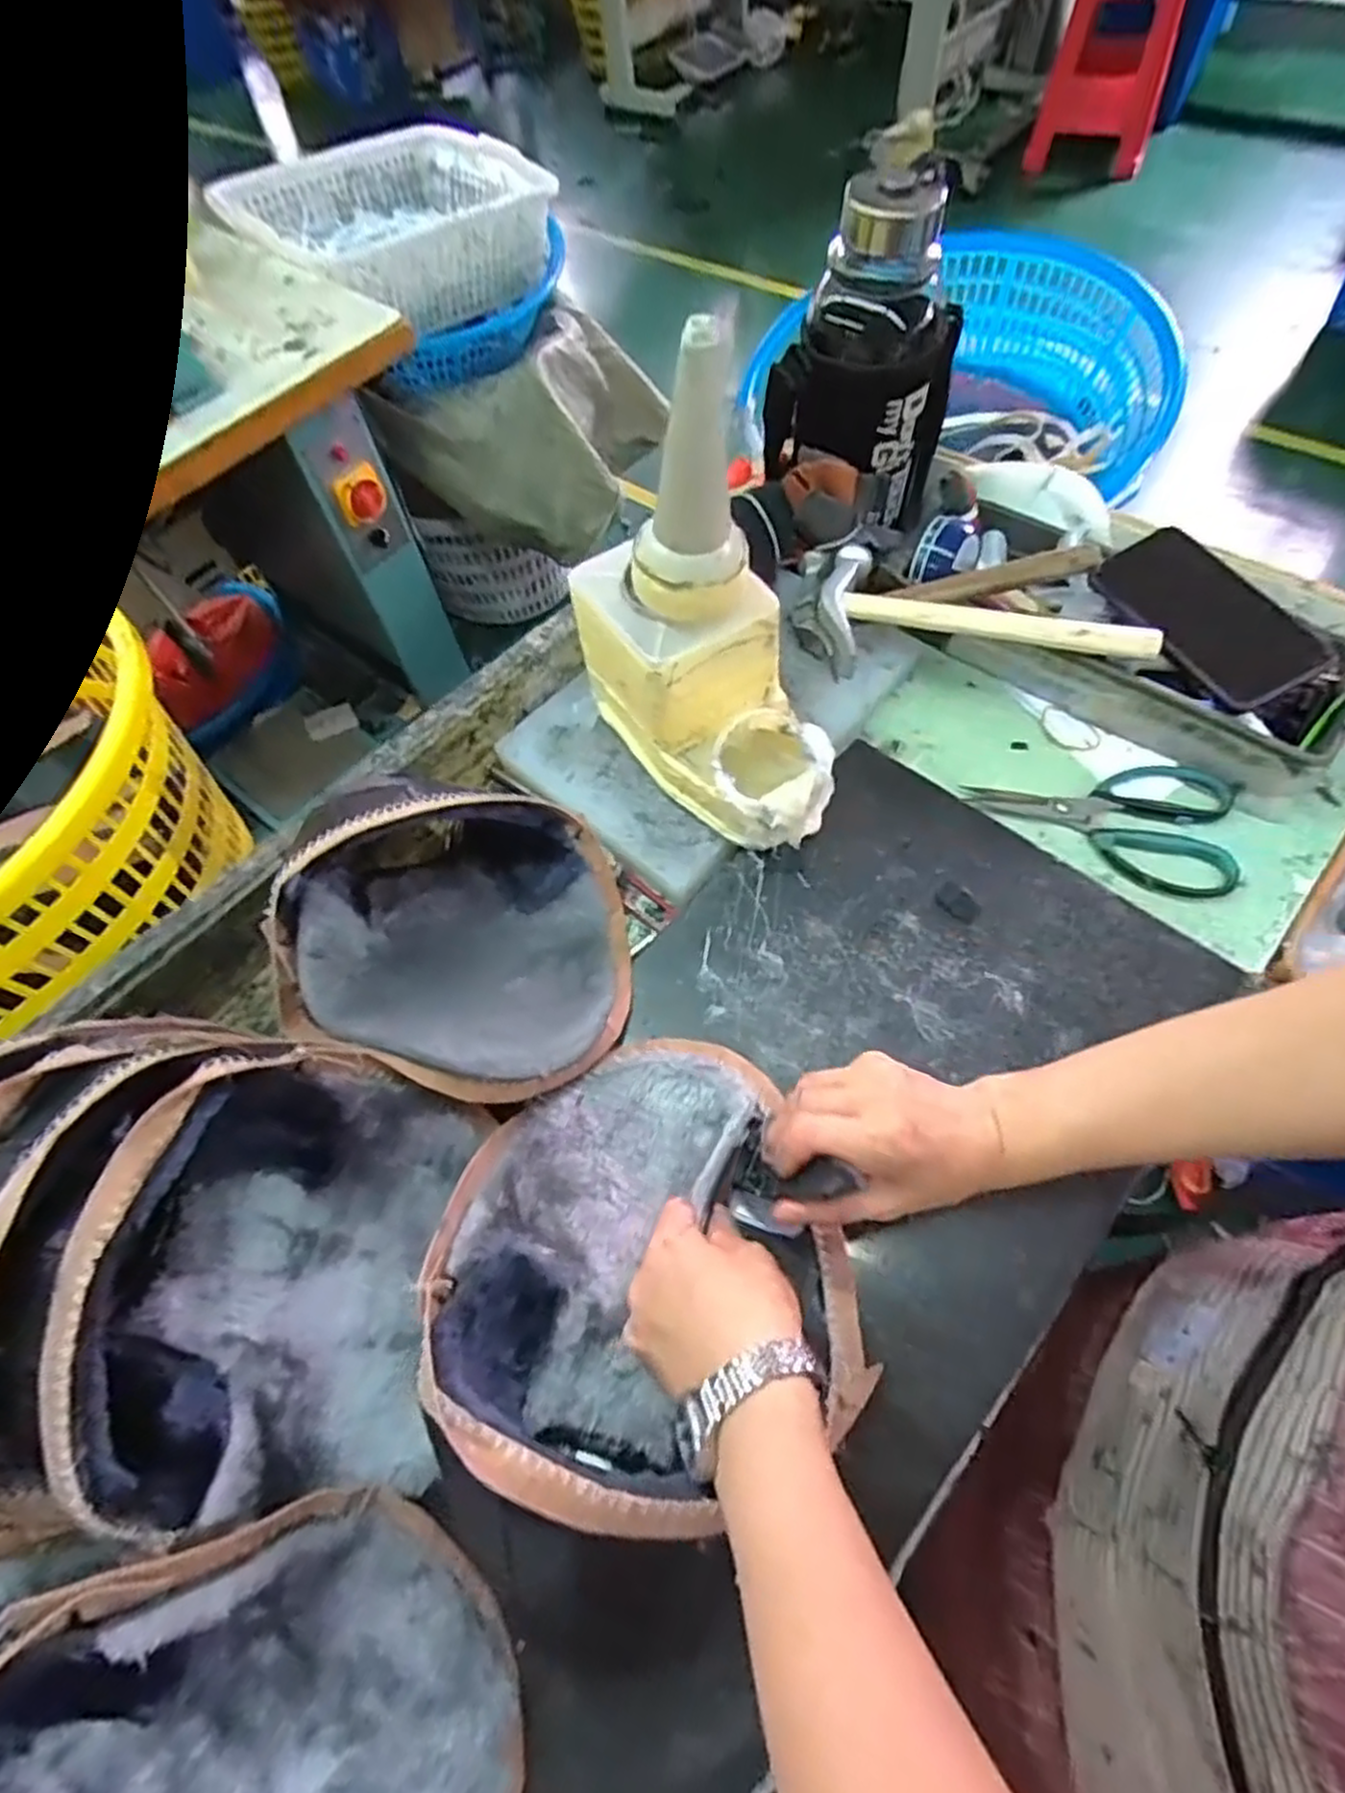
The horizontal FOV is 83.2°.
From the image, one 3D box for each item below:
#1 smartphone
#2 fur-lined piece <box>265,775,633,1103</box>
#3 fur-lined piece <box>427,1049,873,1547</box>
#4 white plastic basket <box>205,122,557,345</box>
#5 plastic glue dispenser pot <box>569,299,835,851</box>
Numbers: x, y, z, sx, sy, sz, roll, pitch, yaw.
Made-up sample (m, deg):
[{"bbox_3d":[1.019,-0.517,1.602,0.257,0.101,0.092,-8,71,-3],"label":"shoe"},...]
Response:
[{"bbox_3d":[0.389,-0.206,0.553,0.087,0.014,0.160,-41,67,-1],"label":"smartphone"},{"bbox_3d":[-0.133,0.019,0.483,0.198,0.129,0.226,-4,63,4],"label":"fur-lined piece"},{"bbox_3d":[-0.014,0.167,0.368,0.194,0.110,0.204,-1,58,1],"label":"fur-lined piece"},{"bbox_3d":[-0.458,-1.104,1.264,0.484,0.166,0.387,-39,65,-15],"label":"white plastic basket"},{"bbox_3d":[0.026,-0.173,0.466,0.096,0.279,0.192,-36,65,-13],"label":"plastic glue dispenser pot"}]

